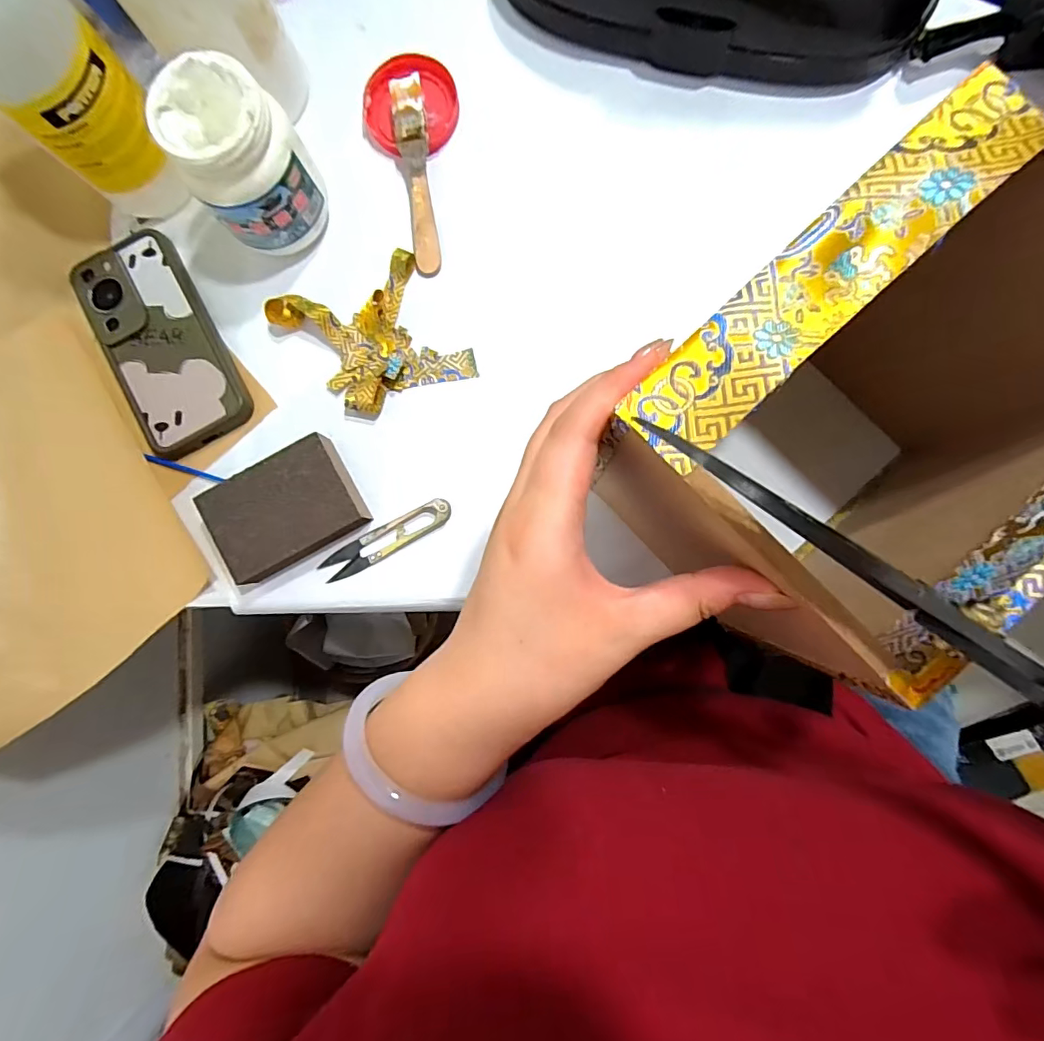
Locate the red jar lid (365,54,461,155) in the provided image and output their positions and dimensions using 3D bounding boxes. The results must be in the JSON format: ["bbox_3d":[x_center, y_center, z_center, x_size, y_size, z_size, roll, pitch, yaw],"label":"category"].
[{"bbox_3d":[-0.082,-0.311,0.374,0.070,0.012,0.071,0,86,3],"label":"red jar lid"}]

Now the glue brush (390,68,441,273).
[{"bbox_3d":[-0.075,-0.251,0.368,0.023,0.020,0.137,-8,86,-1],"label":"glue brush"}]

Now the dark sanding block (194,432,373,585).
[{"bbox_3d":[-0.164,-0.007,0.353,0.100,0.026,0.072,-29,85,1],"label":"dark sanding block"}]

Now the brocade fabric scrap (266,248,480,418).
[{"bbox_3d":[-0.107,-0.131,0.364,0.116,0.014,0.102,-25,85,1],"label":"brocade fabric scrap"}]

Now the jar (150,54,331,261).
[{"bbox_3d":[-0.178,-0.234,0.333,0.074,0.091,0.080,-31,87,0],"label":"jar"}]

